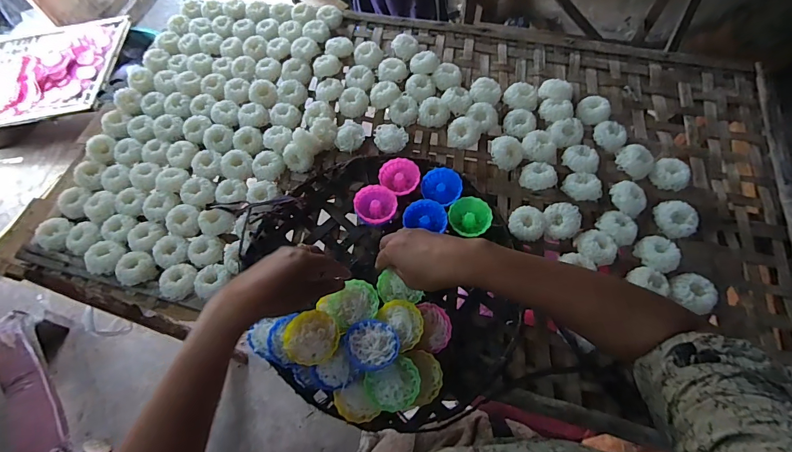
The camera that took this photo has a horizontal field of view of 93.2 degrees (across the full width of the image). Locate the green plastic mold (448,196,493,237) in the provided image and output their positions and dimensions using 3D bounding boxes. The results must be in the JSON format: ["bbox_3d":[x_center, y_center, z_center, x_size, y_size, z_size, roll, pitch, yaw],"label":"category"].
[{"bbox_3d":[0.109,-0.012,0.548,0.055,0.028,0.059,-1,64,3],"label":"green plastic mold"}]

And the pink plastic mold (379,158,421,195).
[{"bbox_3d":[0.009,-0.076,0.586,0.062,0.023,0.055,35,71,18],"label":"pink plastic mold"}]

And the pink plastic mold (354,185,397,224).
[{"bbox_3d":[-0.029,-0.027,0.562,0.060,0.034,0.062,-13,64,-3],"label":"pink plastic mold"}]

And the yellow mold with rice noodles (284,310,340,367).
[{"bbox_3d":[-0.097,0.124,0.424,0.060,0.017,0.058,-1,64,3],"label":"yellow mold with rice noodles"}]

